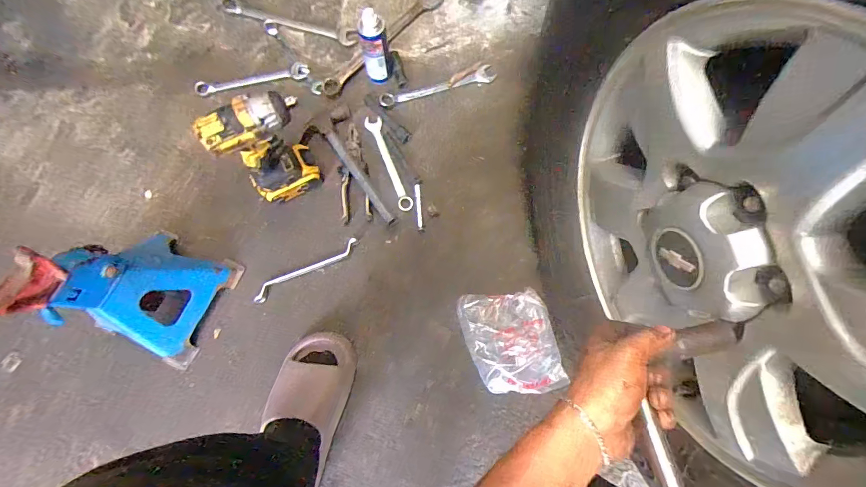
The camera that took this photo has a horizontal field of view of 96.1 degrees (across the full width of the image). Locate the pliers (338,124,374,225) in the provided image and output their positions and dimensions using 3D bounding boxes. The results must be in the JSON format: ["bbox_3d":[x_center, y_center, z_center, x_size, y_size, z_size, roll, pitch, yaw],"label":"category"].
[{"bbox_3d":[-0.154,-0.141,0.760,0.057,0.016,0.207,-6,75,-1],"label":"pliers"}]

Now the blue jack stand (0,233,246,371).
[{"bbox_3d":[-0.455,0.070,0.576,0.153,0.265,0.195,21,76,6],"label":"blue jack stand"}]

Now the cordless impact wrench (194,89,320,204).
[{"bbox_3d":[-0.265,-0.156,0.649,0.134,0.244,0.072,-31,78,-9],"label":"cordless impact wrench"}]

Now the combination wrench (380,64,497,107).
[{"bbox_3d":[0.011,-0.332,0.824,0.248,0.009,0.040,-18,76,-4],"label":"combination wrench"}]

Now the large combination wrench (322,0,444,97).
[{"bbox_3d":[-0.106,-0.437,0.830,0.047,0.019,0.352,42,79,11],"label":"large combination wrench"}]

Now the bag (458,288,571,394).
[{"bbox_3d":[0.138,0.171,0.683,0.147,0.027,0.182,-14,75,-3],"label":"bag"}]

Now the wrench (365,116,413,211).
[{"bbox_3d":[-0.089,-0.162,0.771,0.032,0.010,0.217,-20,76,-4],"label":"wrench"}]

